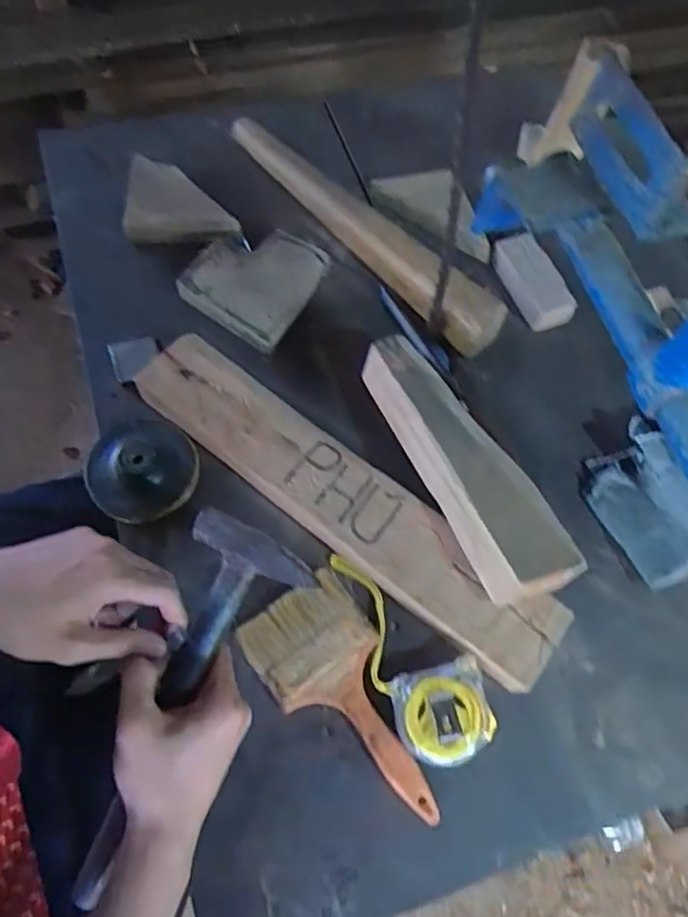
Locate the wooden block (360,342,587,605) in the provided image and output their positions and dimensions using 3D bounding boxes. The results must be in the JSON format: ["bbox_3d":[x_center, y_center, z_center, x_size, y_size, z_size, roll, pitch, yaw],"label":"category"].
[{"bbox_3d":[0.096,-0.004,0.521,0.074,0.048,0.245,-22,70,-15],"label":"wooden block"}]

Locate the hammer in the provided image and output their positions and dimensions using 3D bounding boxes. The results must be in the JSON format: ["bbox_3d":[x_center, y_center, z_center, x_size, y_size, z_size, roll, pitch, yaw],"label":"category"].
[{"bbox_3d":[-0.115,0.171,0.434,0.088,0.031,0.264,26,90,11],"label":"hammer"}]

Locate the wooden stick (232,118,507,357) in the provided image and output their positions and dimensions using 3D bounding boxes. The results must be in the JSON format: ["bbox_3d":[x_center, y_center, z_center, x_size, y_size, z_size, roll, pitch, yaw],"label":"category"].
[{"bbox_3d":[0.017,-0.245,0.655,0.051,0.041,0.367,-37,71,-18],"label":"wooden stick"}]

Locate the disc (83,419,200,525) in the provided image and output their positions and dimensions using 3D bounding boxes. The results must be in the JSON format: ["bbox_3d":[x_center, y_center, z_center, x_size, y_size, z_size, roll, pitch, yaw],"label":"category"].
[{"bbox_3d":[-0.174,0.002,0.537,0.091,0.031,0.097,2,66,-5],"label":"disc"}]

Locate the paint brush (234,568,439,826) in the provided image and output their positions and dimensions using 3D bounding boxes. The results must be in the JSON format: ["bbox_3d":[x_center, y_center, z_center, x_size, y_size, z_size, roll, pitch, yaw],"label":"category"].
[{"bbox_3d":[0.005,0.184,0.482,0.088,0.024,0.185,-32,73,-18],"label":"paint brush"}]

